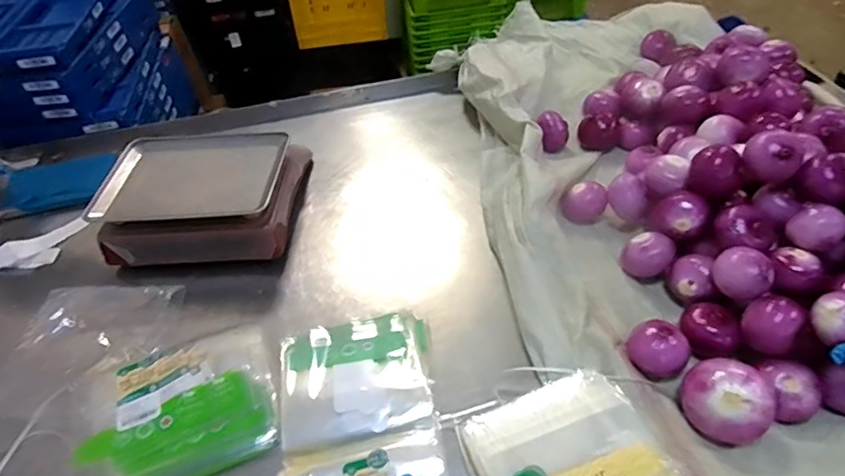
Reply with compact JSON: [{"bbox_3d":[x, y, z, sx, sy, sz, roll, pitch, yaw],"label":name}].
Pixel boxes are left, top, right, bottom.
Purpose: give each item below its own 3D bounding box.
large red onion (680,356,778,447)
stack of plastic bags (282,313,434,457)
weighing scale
[{"bbox_3d":[0.384,0.208,0.665,0.082,0.077,0.102,-36,48,-29],"label":"large red onion"},{"bbox_3d":[-0.097,0.194,0.766,0.213,0.019,0.198,-10,46,-4],"label":"stack of plastic bags"},{"bbox_3d":[-0.424,-0.094,1.033,0.341,0.122,0.303,-2,47,4],"label":"weighing scale"}]

